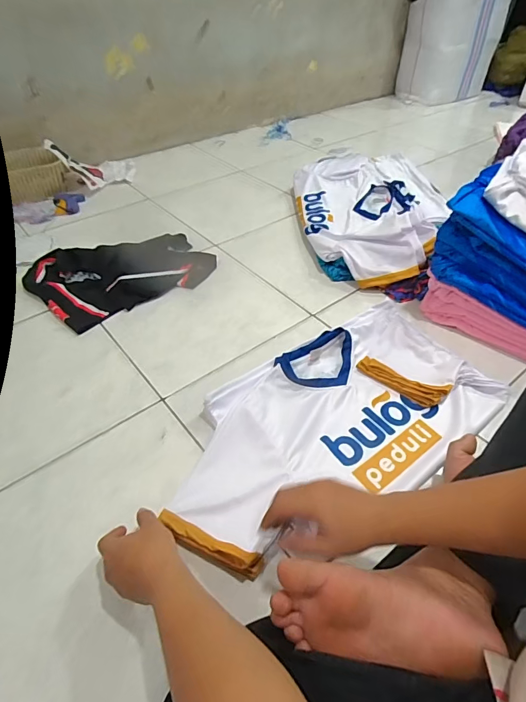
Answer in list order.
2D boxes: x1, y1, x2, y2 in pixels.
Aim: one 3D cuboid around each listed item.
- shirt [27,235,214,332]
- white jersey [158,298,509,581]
[{"bbox_3d":[-0.368,-0.217,1.030,0.428,0.052,0.318,-28,51,-25],"label":"shirt"},{"bbox_3d":[0.130,0.119,0.707,0.619,0.045,0.342,-32,53,-29],"label":"white jersey"}]

